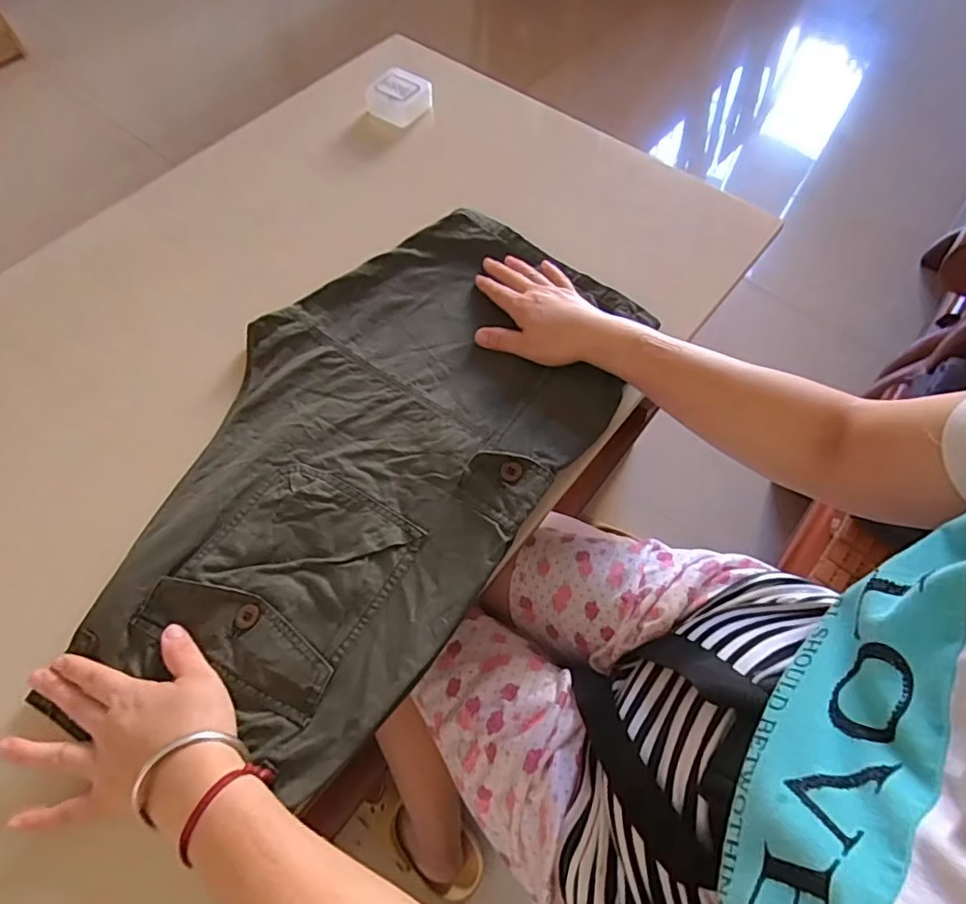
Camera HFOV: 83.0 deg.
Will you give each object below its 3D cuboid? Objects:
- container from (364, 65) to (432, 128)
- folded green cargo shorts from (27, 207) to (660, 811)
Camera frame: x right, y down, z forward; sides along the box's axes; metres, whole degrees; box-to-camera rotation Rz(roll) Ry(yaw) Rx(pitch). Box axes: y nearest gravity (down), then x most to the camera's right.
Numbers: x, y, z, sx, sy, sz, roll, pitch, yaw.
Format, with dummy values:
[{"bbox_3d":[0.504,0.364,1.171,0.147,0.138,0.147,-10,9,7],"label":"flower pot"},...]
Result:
[{"bbox_3d":[-0.105,-0.451,0.691,0.071,0.025,0.066,27,66,13],"label":"container"},{"bbox_3d":[-0.087,-0.024,0.469,0.301,0.027,0.489,34,68,16],"label":"folded green cargo shorts"}]

